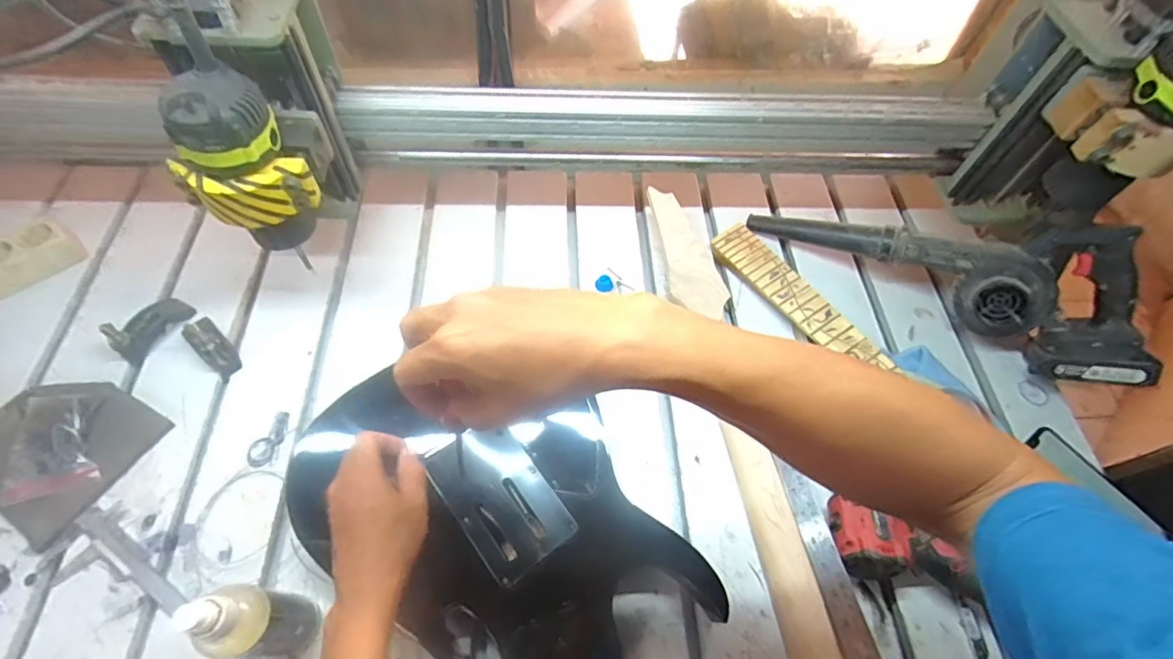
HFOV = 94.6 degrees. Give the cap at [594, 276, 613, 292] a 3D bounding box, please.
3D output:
[{"bbox_3d":[0.024,-0.062,0.731,0.024,0.016,0.018,9,59,2],"label":"cap"}]

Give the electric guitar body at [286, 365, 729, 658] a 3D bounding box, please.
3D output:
[{"bbox_3d":[-0.076,0.198,0.511,0.265,0.058,0.403,-38,68,-22],"label":"electric guitar body"}]

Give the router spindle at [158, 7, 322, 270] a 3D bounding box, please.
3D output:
[{"bbox_3d":[-0.307,-0.151,0.484,0.089,0.201,0.088,26,61,11],"label":"router spindle"}]

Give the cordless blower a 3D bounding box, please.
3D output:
[{"bbox_3d":[0.465,-0.095,0.688,0.458,0.177,0.108,33,63,15],"label":"cordless blower"}]

